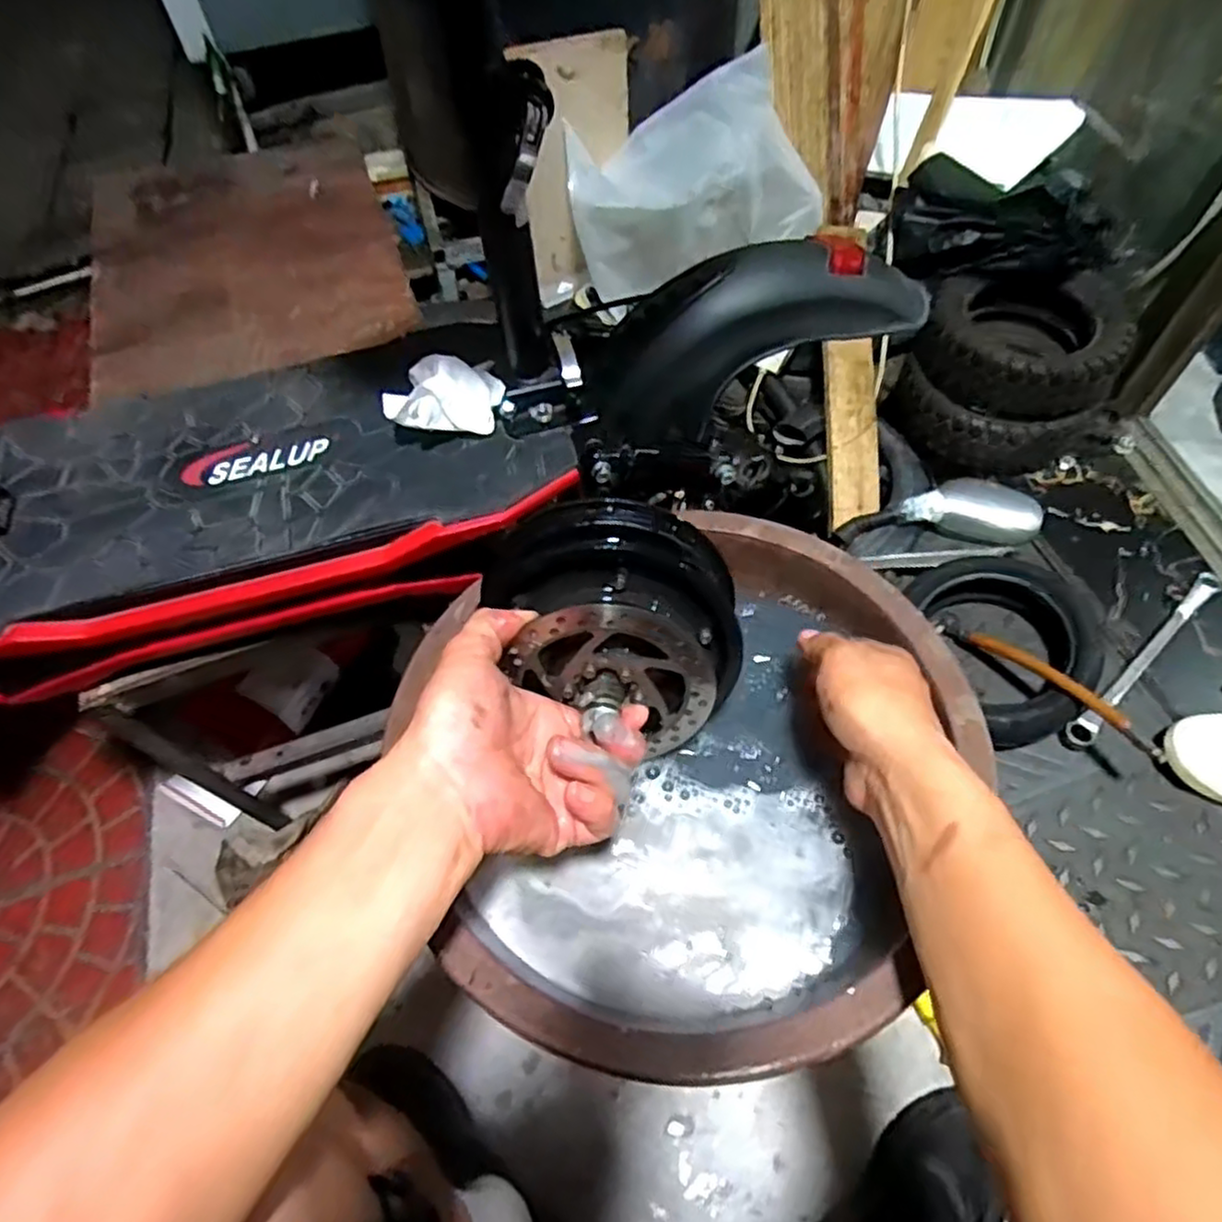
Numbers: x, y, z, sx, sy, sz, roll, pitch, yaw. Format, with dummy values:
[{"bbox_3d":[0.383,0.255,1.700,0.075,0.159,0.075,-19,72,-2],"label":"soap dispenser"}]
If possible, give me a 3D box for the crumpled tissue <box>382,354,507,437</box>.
[{"bbox_3d":[-0.127,-0.164,0.559,0.075,0.044,0.070,6,58,5],"label":"crumpled tissue"}]

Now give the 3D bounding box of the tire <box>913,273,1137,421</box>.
[{"bbox_3d":[0.555,-0.368,0.997,0.250,0.080,0.224,21,60,14],"label":"tire"}]

